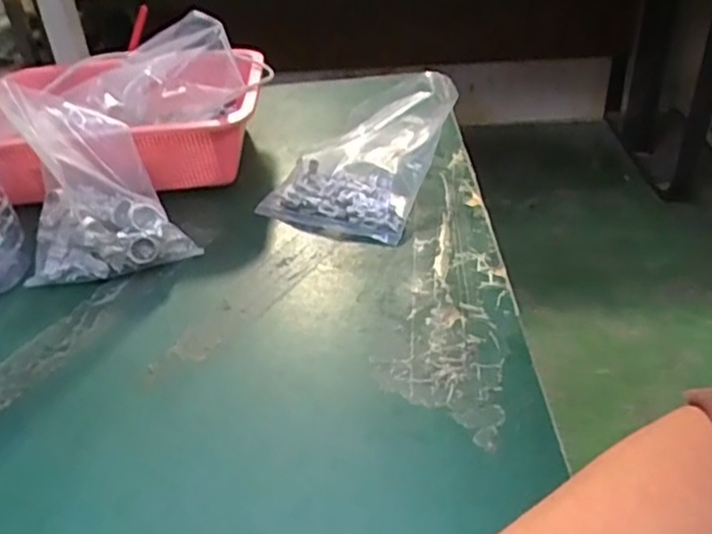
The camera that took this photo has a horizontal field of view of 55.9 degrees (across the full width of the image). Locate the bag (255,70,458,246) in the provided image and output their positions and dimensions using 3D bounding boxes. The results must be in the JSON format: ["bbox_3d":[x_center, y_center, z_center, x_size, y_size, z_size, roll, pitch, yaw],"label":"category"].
[{"bbox_3d":[0.008,-0.119,0.648,0.138,0.085,0.204,11,36,20],"label":"bag"}]

